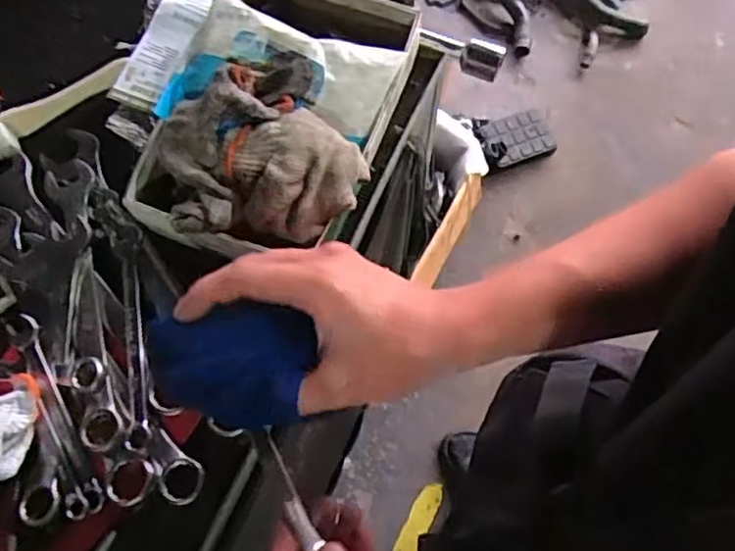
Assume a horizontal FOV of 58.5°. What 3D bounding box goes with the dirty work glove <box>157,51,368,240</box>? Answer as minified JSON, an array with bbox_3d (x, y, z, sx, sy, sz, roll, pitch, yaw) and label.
[{"bbox_3d":[-0.076,-0.084,0.436,0.122,0.043,0.125,0,70,1],"label":"dirty work glove"}]

